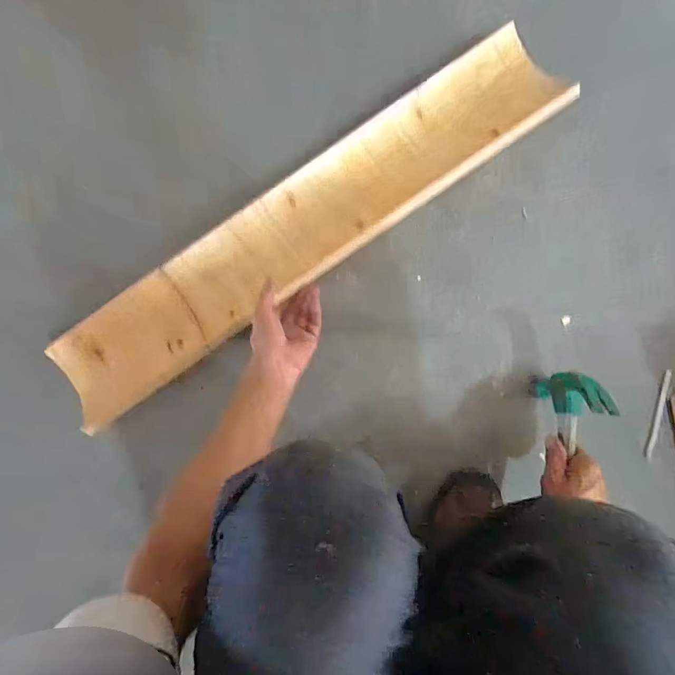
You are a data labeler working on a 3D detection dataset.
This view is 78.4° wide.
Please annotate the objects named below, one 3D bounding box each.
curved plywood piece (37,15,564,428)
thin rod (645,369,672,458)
[{"bbox_3d":[-0.054,-0.159,0.568,0.786,0.053,0.155,-35,90,0],"label":"curved plywood piece"},{"bbox_3d":[0.447,0.106,0.575,0.010,0.004,0.124,17,89,0],"label":"thin rod"}]

